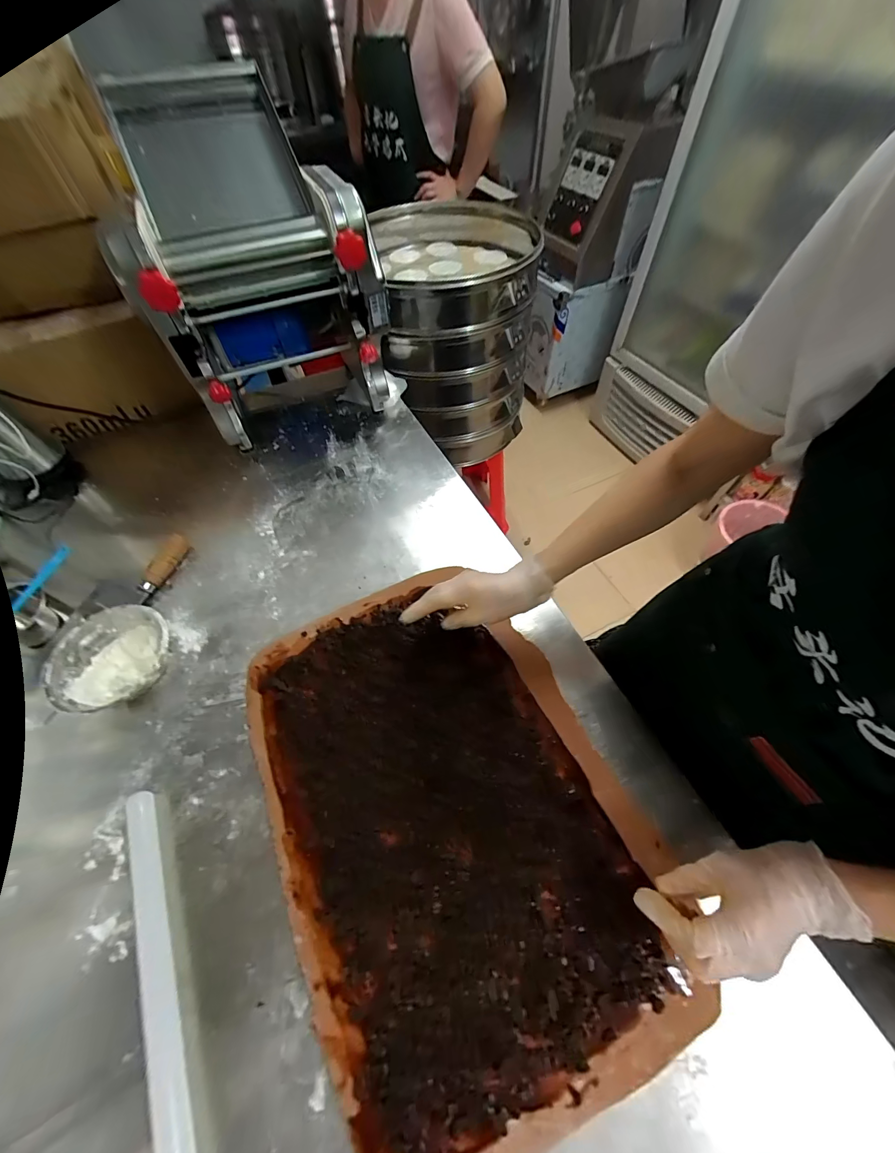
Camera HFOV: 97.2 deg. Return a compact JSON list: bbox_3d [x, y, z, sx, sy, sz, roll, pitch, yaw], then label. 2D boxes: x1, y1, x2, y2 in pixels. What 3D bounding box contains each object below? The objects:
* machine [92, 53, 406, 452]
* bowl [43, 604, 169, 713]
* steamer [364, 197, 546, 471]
[{"bbox_3d":[-0.333,-0.556,0.738,0.379,0.445,0.490,-19,59,-9],"label":"machine"},{"bbox_3d":[-0.446,0.112,0.538,0.133,0.061,0.146,-9,57,-3],"label":"bowl"},{"bbox_3d":[0.031,-0.655,1.119,0.376,0.492,0.470,-6,57,-1],"label":"steamer"}]

